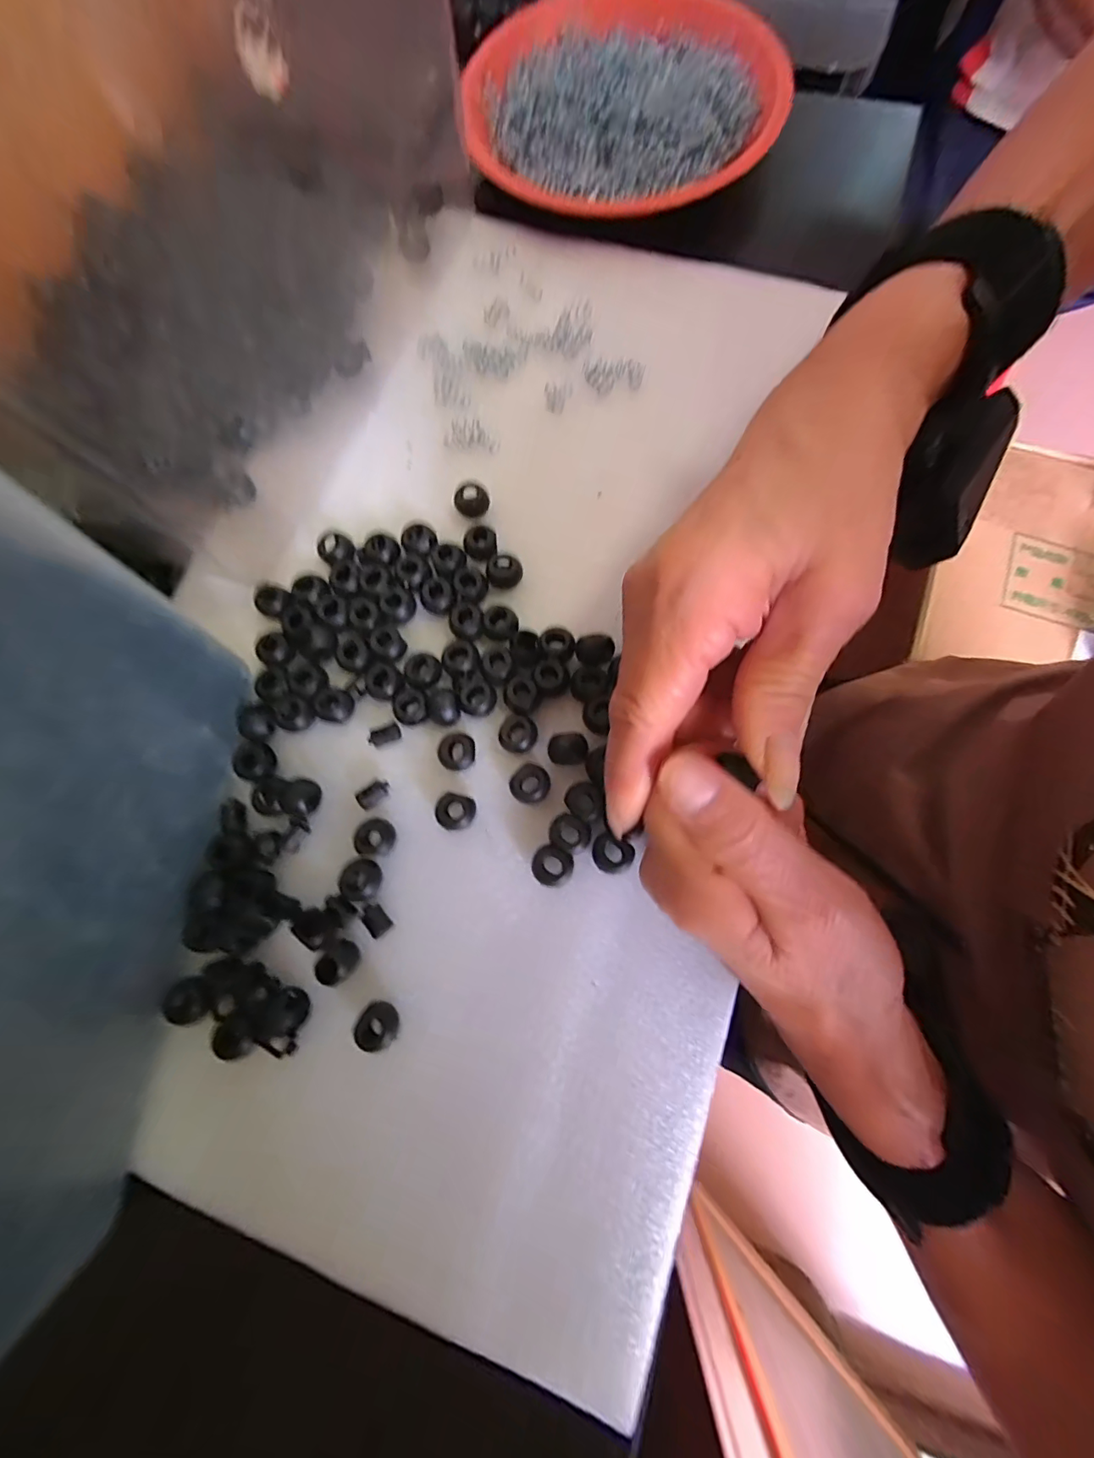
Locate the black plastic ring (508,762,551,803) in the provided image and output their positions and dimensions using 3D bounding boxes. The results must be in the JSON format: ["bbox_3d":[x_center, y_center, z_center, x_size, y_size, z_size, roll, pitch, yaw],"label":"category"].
[{"bbox_3d":[-0.008,0.026,0.236,0.018,0.008,0.018,0,76,2],"label":"black plastic ring"}]

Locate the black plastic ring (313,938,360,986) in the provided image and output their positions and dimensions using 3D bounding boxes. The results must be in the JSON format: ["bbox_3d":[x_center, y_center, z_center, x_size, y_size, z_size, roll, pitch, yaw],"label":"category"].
[{"bbox_3d":[-0.095,0.106,0.226,0.014,0.010,0.018,34,80,9],"label":"black plastic ring"}]

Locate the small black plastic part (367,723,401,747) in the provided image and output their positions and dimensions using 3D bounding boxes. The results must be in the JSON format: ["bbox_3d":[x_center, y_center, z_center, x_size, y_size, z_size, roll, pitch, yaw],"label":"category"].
[{"bbox_3d":[-0.081,0.003,0.249,0.015,0.004,0.009,-21,77,-4],"label":"small black plastic part"}]

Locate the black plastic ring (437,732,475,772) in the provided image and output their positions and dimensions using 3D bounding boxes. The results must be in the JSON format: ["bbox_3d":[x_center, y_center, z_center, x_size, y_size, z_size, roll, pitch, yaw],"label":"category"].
[{"bbox_3d":[-0.043,0.011,0.242,0.017,0.011,0.017,0,76,2],"label":"black plastic ring"}]

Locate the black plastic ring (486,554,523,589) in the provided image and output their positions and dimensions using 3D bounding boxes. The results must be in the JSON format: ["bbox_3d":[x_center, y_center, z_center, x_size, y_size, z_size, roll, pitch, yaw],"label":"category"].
[{"bbox_3d":[-0.022,-0.083,0.260,0.017,0.007,0.016,0,76,2],"label":"black plastic ring"}]

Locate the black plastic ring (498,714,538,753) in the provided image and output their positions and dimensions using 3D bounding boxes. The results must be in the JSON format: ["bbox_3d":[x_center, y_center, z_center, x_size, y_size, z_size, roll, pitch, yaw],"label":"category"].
[{"bbox_3d":[-0.014,0.002,0.240,0.017,0.008,0.018,0,76,2],"label":"black plastic ring"}]

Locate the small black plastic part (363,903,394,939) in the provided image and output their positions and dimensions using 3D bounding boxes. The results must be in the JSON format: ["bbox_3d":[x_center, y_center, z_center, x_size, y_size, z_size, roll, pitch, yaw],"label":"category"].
[{"bbox_3d":[-0.080,0.089,0.232,0.010,0.004,0.014,-39,78,-7],"label":"small black plastic part"}]

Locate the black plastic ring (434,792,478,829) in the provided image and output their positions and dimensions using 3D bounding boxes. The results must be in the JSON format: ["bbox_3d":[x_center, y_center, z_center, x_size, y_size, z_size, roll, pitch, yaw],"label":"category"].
[{"bbox_3d":[-0.044,0.039,0.236,0.017,0.010,0.016,0,76,2],"label":"black plastic ring"}]

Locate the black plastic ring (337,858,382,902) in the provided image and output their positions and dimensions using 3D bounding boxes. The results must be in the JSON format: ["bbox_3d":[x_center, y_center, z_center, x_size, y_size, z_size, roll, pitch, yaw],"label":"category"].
[{"bbox_3d":[-0.088,0.071,0.234,0.018,0.004,0.020,17,77,6],"label":"black plastic ring"}]

